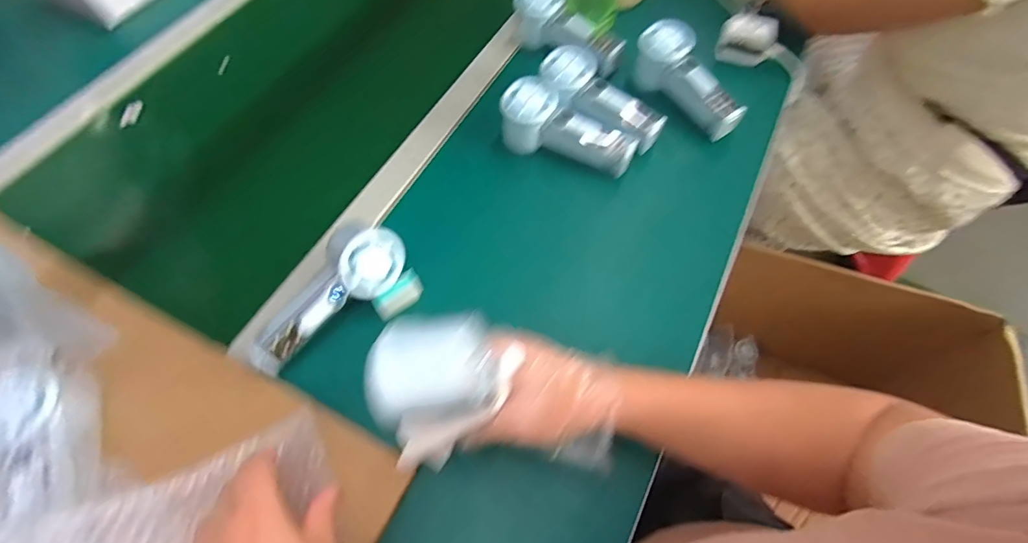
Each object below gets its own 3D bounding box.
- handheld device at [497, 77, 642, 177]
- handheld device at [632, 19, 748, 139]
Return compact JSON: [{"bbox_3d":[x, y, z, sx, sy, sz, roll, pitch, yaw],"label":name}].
[{"bbox_3d":[0.057,-0.156,0.540,0.154,0.061,0.053,27,65,1],"label":"handheld device"},{"bbox_3d":[0.210,-0.228,0.576,0.051,0.068,0.157,-35,83,-16],"label":"handheld device"}]

